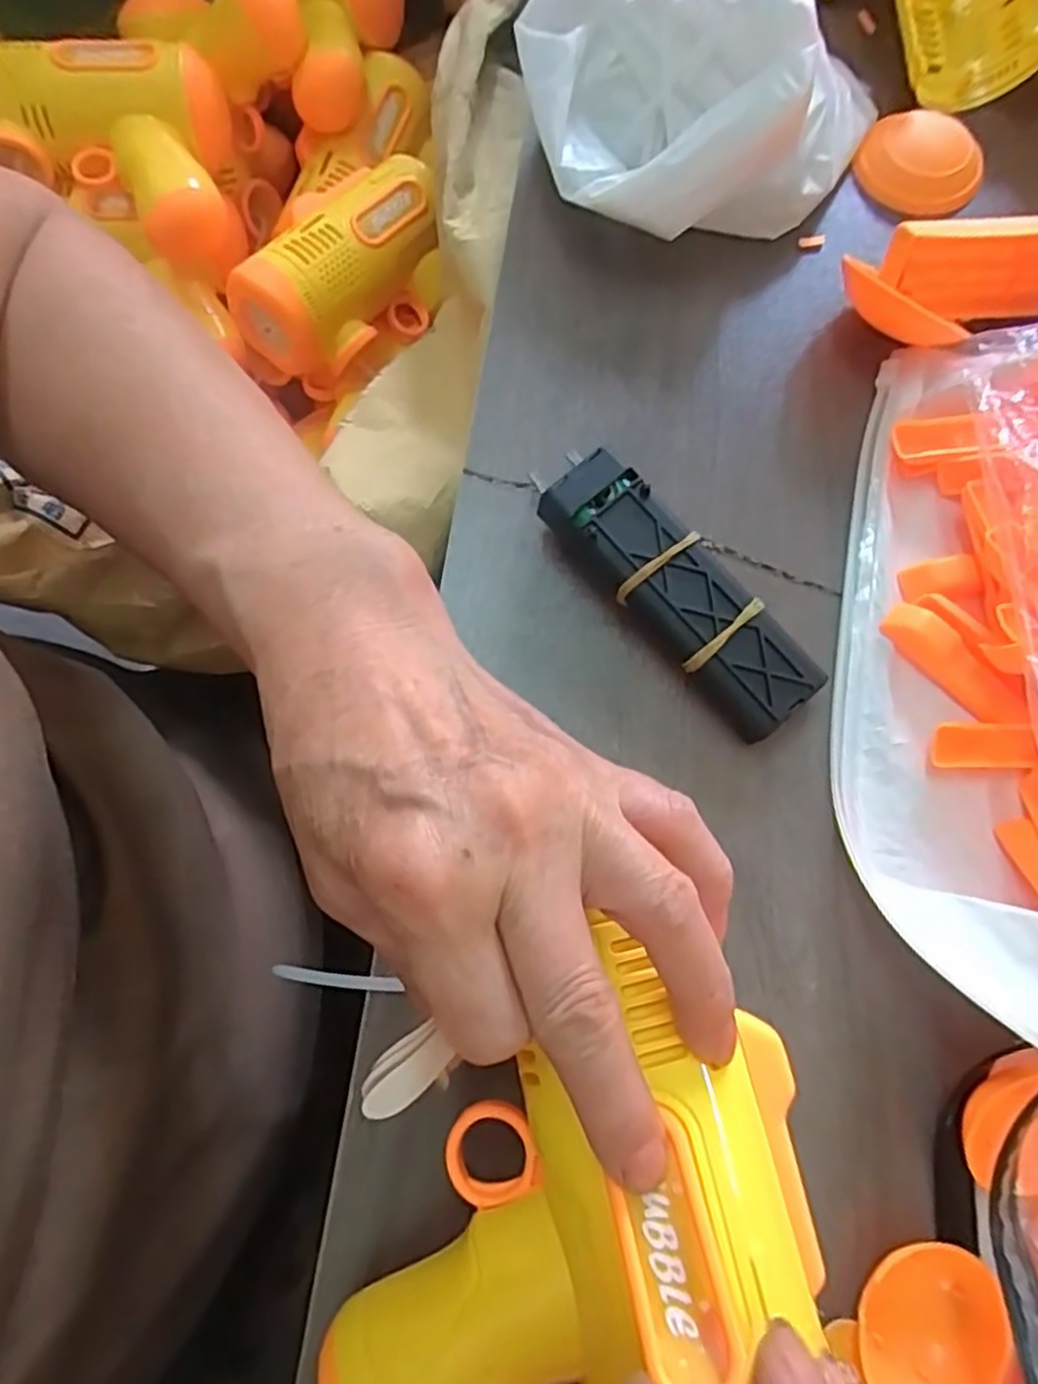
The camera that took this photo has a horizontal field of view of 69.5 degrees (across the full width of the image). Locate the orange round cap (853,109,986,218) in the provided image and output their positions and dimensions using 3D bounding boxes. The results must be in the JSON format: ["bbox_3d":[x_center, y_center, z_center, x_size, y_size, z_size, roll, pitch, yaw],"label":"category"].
[{"bbox_3d":[0.173,-0.229,0.323,0.050,0.014,0.043,42,78,12],"label":"orange round cap"}]

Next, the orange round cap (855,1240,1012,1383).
[{"bbox_3d":[0.110,0.172,0.201,0.033,0.014,0.041,15,74,5],"label":"orange round cap"}]

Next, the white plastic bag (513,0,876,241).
[{"bbox_3d":[0.076,-0.242,0.294,0.143,0.073,0.116,-10,73,-3],"label":"white plastic bag"}]

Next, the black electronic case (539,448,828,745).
[{"bbox_3d":[0.053,-0.032,0.255,0.031,0.026,0.107,-39,77,-11],"label":"black electronic case"}]

